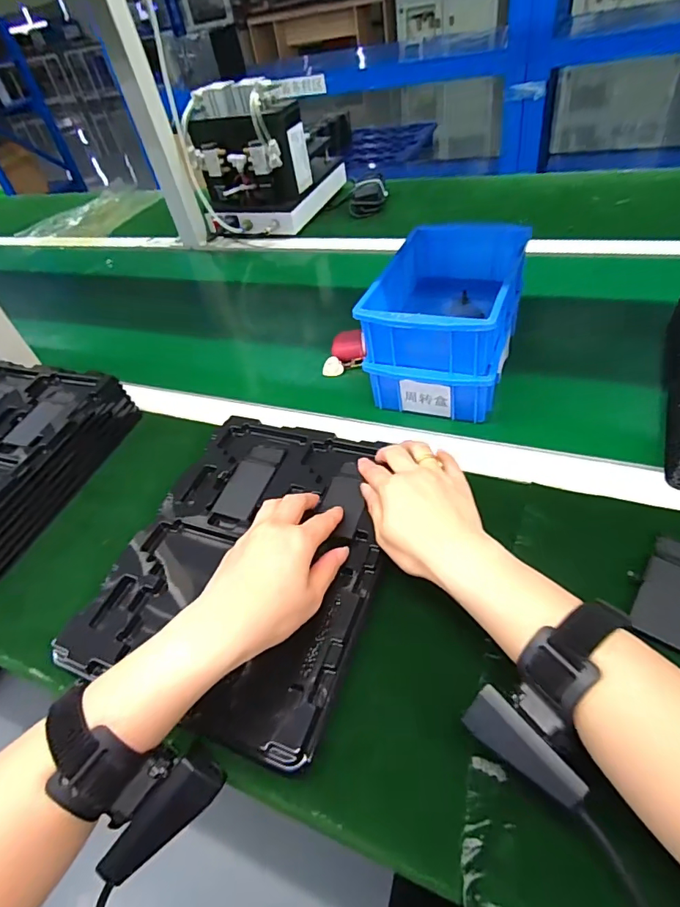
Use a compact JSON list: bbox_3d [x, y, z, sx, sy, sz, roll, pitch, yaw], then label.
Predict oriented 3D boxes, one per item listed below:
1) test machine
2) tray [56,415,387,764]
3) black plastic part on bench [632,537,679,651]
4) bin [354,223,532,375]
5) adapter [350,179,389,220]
[{"bbox_3d":[-0.139,-0.589,0.936,0.188,0.214,0.285,17,52,27],"label":"test machine"},{"bbox_3d":[-0.072,0.077,0.410,0.216,0.028,0.271,14,50,18],"label":"tray"},{"bbox_3d":[0.243,0.096,0.348,0.038,0.009,0.089,25,56,32],"label":"black plastic part on bench"},{"bbox_3d":[0.117,-0.169,0.519,0.133,0.066,0.205,13,51,24],"label":"bin"},{"bbox_3d":[0.056,-0.512,0.970,0.071,0.043,0.082,0,46,13],"label":"adapter"}]

